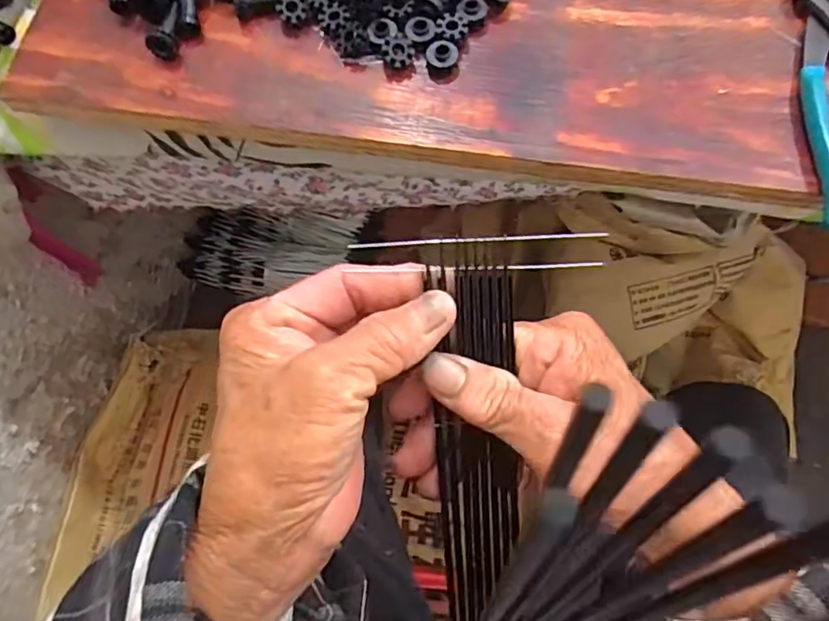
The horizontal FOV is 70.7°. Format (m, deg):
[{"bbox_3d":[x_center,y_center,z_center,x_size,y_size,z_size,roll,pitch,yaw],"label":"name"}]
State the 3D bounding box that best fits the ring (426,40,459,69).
[{"bbox_3d":[0.016,-0.152,0.350,0.018,0.013,0.016,8,73,2],"label":"ring"}]

